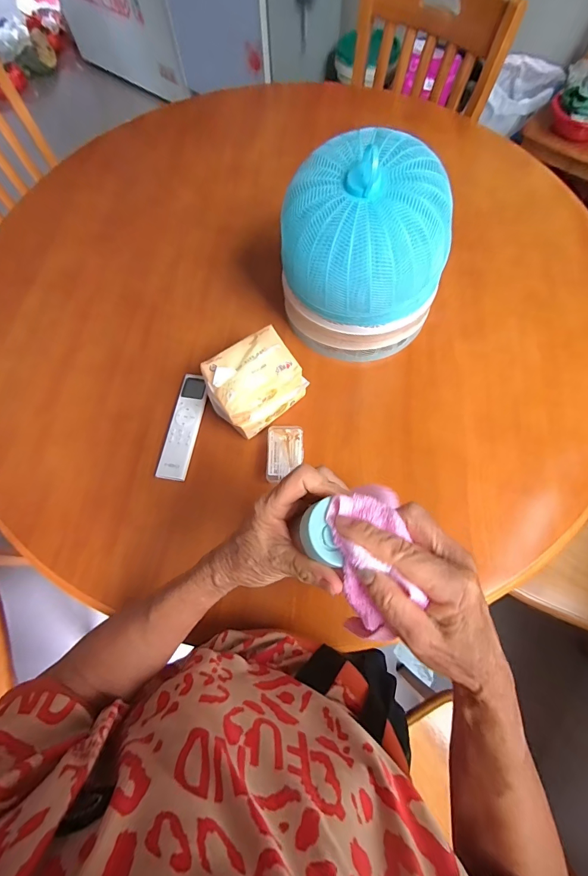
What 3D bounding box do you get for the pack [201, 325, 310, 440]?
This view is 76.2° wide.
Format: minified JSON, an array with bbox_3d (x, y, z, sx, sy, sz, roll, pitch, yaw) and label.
[{"bbox_3d":[-0.060,-0.082,0.568,0.138,0.098,0.104,-37,72,-12],"label":"pack"}]

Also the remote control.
[{"bbox_3d":[-0.172,-0.019,0.590,0.046,0.017,0.171,9,69,5],"label":"remote control"}]

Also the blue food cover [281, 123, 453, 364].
[{"bbox_3d":[0.091,-0.254,0.548,0.198,0.248,0.184,-17,69,-5],"label":"blue food cover"}]

